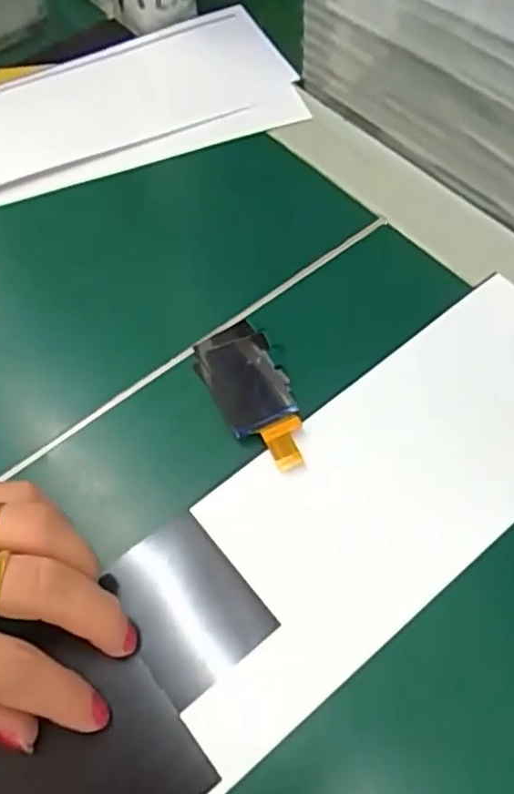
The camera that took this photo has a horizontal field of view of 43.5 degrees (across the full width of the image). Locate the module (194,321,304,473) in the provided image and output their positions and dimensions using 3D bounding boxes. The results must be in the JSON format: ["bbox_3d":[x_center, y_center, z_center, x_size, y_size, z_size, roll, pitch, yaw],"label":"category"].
[{"bbox_3d":[-0.001,-0.001,0.271,0.031,0.009,0.073,-24,61,-11],"label":"module"}]

